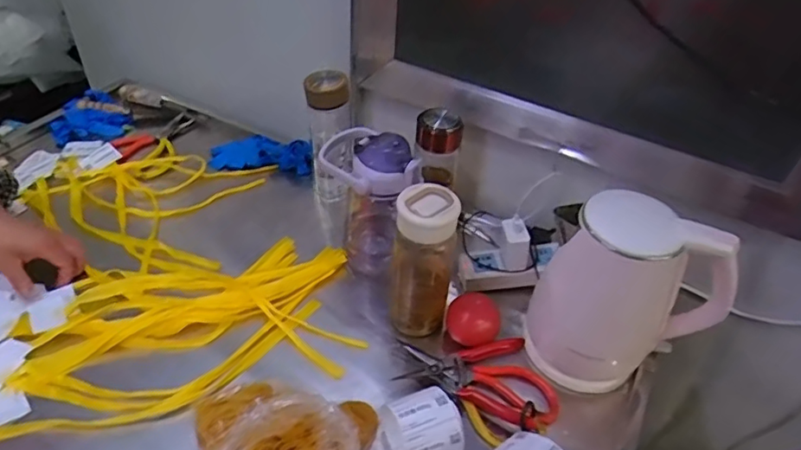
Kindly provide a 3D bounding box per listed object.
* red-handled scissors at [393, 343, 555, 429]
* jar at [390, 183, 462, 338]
[{"bbox_3d":[0.093,0.184,0.683,0.193,0.033,0.083,19,45,17],"label":"red-handled scissors"},{"bbox_3d":[0.027,0.047,0.692,0.069,0.190,0.069,6,43,3],"label":"jar"}]

